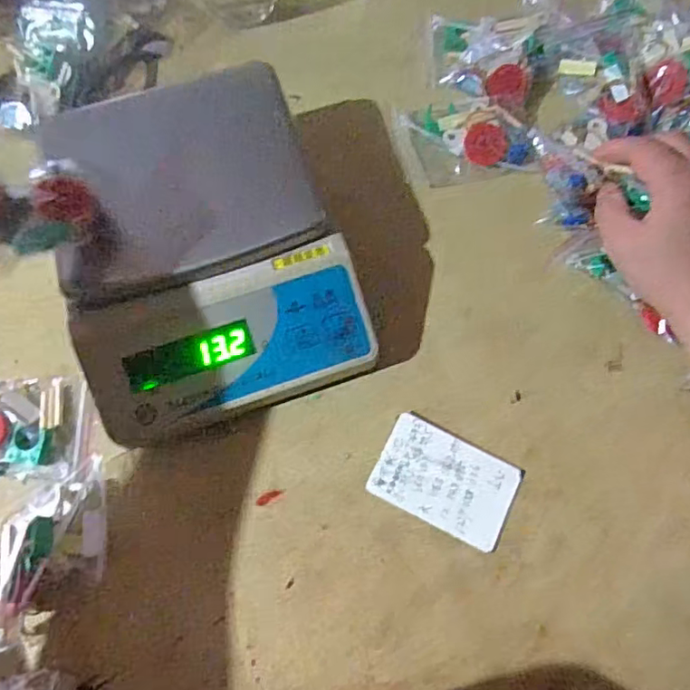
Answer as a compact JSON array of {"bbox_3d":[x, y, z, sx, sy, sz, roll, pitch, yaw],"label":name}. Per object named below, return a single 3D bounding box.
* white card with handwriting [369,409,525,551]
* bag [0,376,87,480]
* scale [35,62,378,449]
[{"bbox_3d":[0.067,0.090,0.384,0.090,0.005,0.058,26,71,11],"label":"white card with handwriting"},{"bbox_3d":[-0.237,0.054,0.394,0.106,0.015,0.071,0,68,1],"label":"bag"},{"bbox_3d":[-0.103,-0.066,0.399,0.189,0.093,0.231,-18,69,-6],"label":"scale"}]

